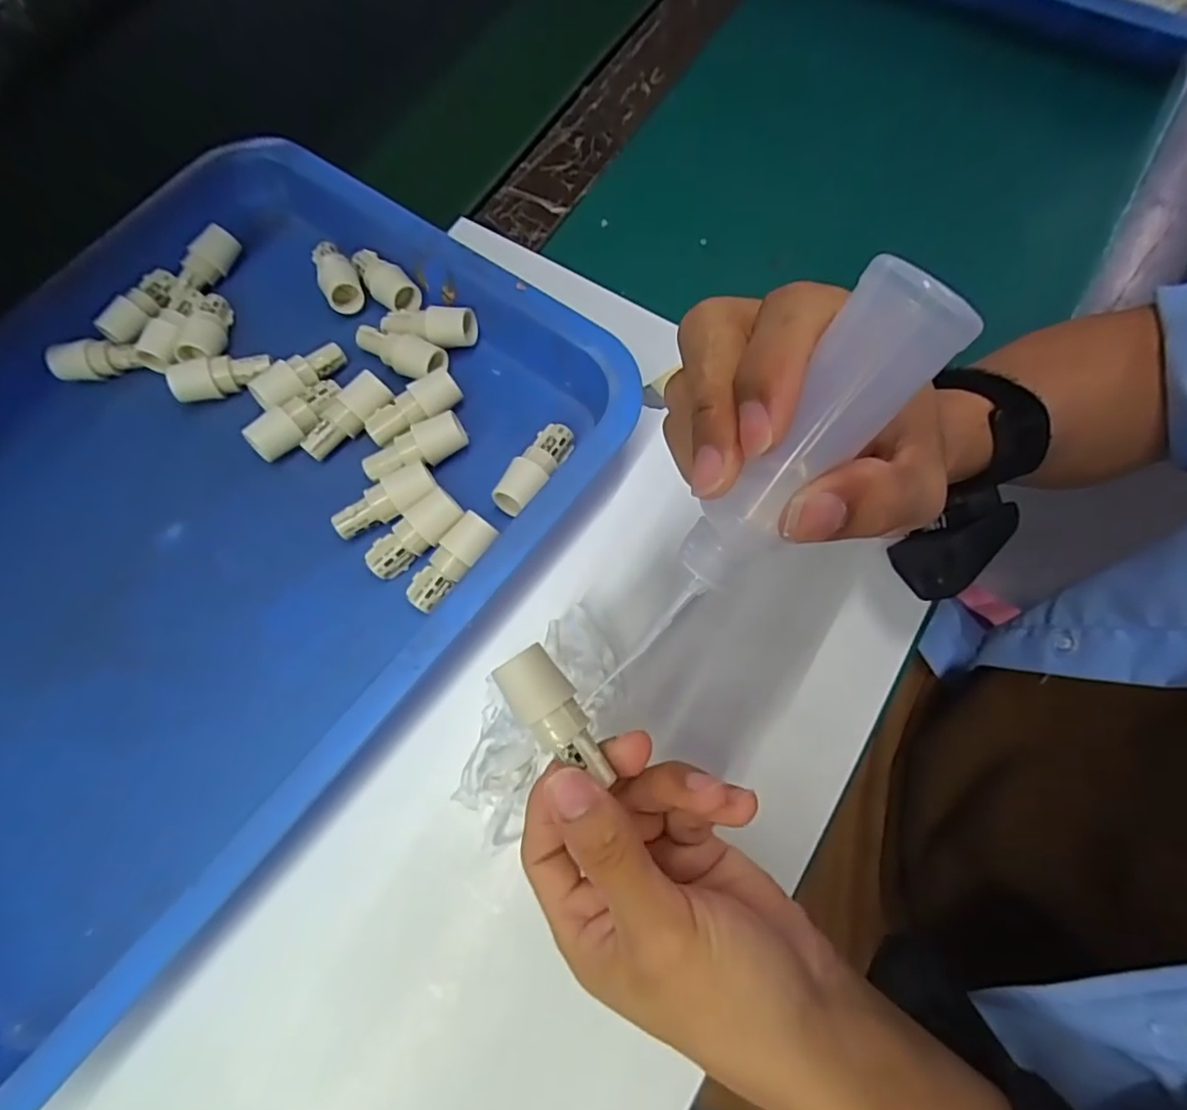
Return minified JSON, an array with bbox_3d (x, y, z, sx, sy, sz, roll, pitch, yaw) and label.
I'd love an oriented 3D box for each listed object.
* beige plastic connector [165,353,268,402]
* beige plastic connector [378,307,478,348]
[{"bbox_3d":[-0.212,-0.102,0.356,0.054,0.022,0.018,-15,71,-3],"label":"beige plastic connector"},{"bbox_3d":[-0.095,-0.130,0.356,0.055,0.020,0.022,3,71,4],"label":"beige plastic connector"}]

